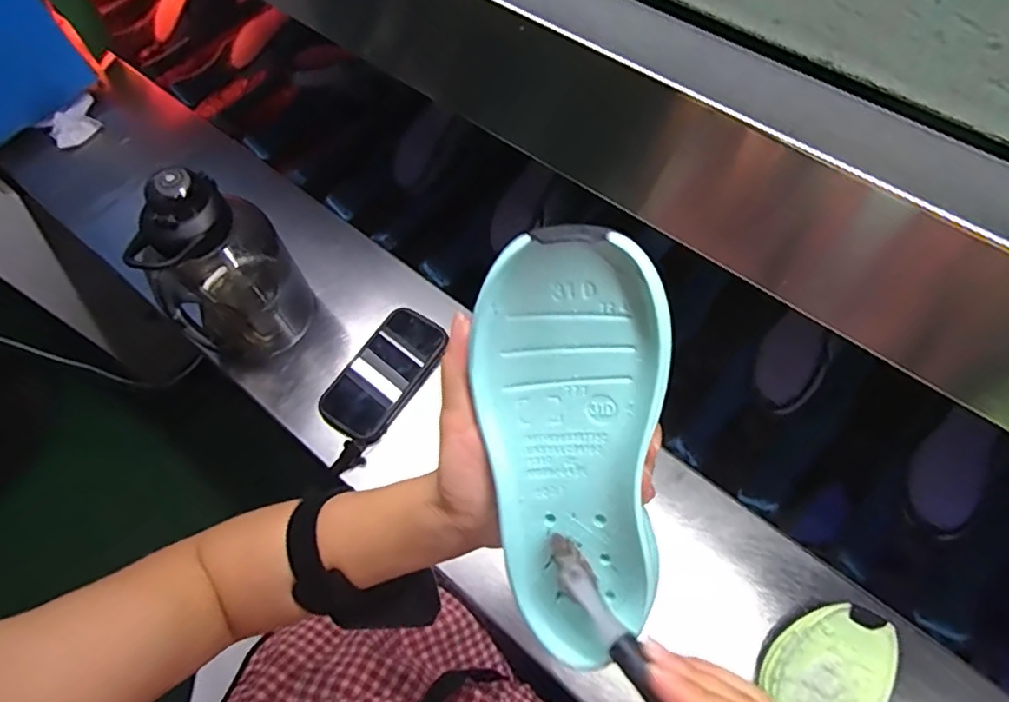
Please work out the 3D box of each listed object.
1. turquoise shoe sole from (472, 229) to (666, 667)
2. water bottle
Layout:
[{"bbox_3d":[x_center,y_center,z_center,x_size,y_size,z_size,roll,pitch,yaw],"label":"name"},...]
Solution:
[{"bbox_3d":[0.029,0.052,0.275,0.079,0.205,0.031,-3,19,0],"label":"turquoise shoe sole"},{"bbox_3d":[-0.292,-0.081,0.623,0.130,0.227,0.107,-37,68,-15],"label":"water bottle"}]

